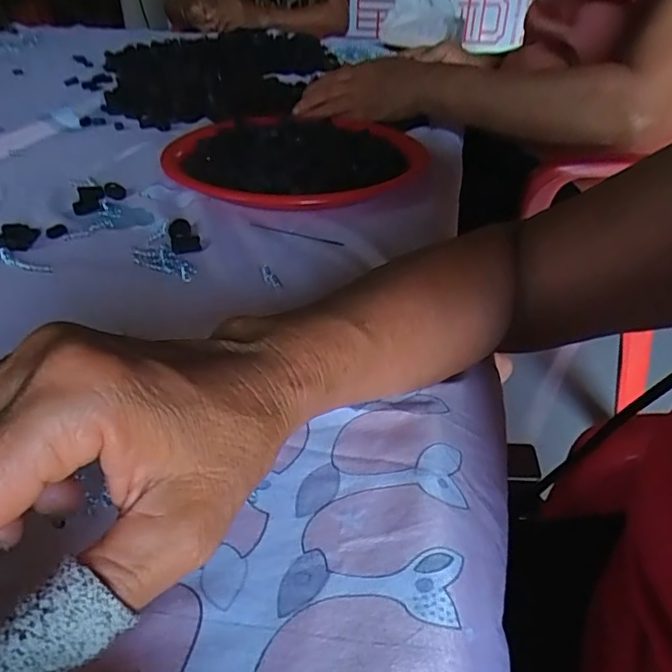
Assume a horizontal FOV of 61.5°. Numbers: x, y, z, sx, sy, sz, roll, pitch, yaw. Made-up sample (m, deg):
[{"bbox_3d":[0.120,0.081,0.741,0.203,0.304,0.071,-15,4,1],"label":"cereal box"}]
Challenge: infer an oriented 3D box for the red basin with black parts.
[{"bbox_3d":[-0.039,-0.191,0.591,0.253,0.036,0.278,2,34,-1],"label":"red basin with black parts"}]

